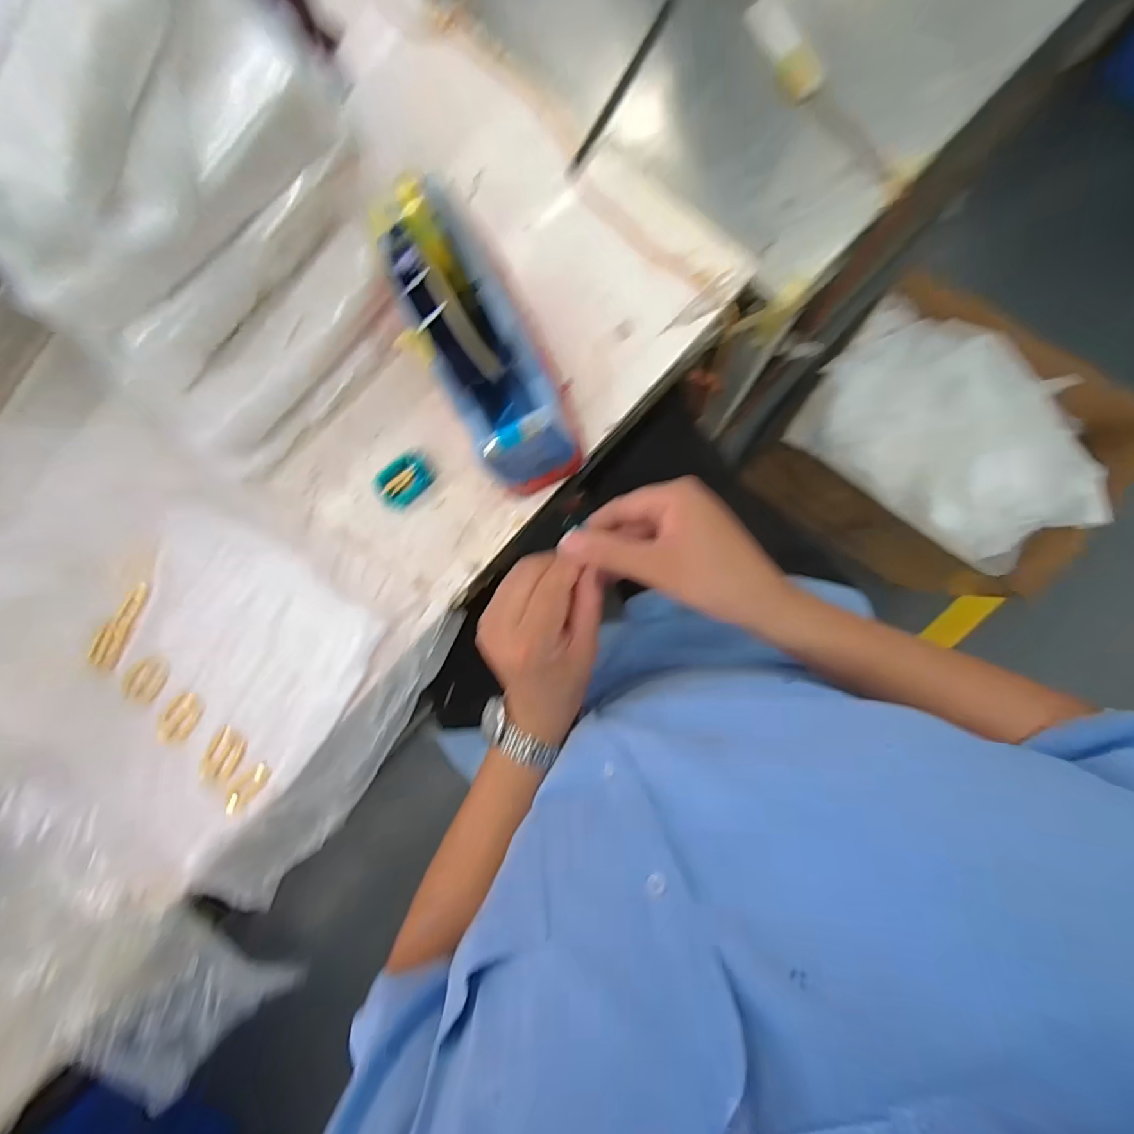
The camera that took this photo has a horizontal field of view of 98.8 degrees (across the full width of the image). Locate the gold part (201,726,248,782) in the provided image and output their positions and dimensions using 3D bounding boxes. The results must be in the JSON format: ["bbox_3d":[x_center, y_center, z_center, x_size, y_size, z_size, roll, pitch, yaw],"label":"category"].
[{"bbox_3d":[-0.319,0.175,0.450,0.033,0.006,0.048,34,95,6],"label":"gold part"}]

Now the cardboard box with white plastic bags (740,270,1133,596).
[{"bbox_3d":[0.593,-0.186,0.795,0.435,0.236,0.327,35,95,6],"label":"cardboard box with white plastic bags"}]

